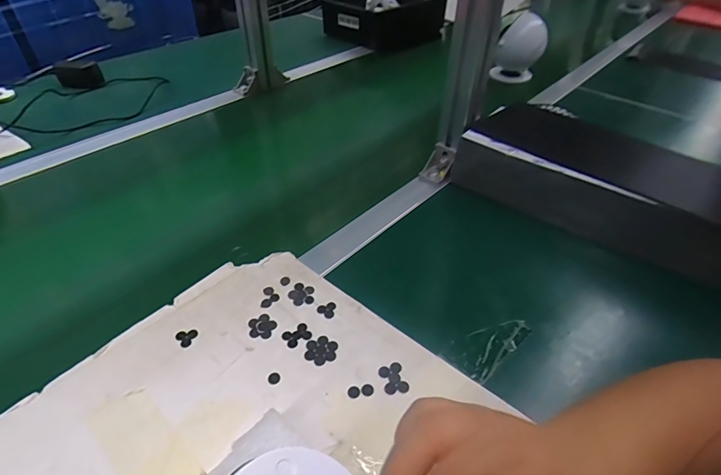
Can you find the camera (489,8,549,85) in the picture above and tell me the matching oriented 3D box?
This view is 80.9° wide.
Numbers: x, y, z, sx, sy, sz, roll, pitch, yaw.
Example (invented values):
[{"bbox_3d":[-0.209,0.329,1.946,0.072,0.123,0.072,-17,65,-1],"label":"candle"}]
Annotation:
[{"bbox_3d":[0.343,-0.406,0.907,0.093,0.140,0.078,17,44,18],"label":"camera"}]

